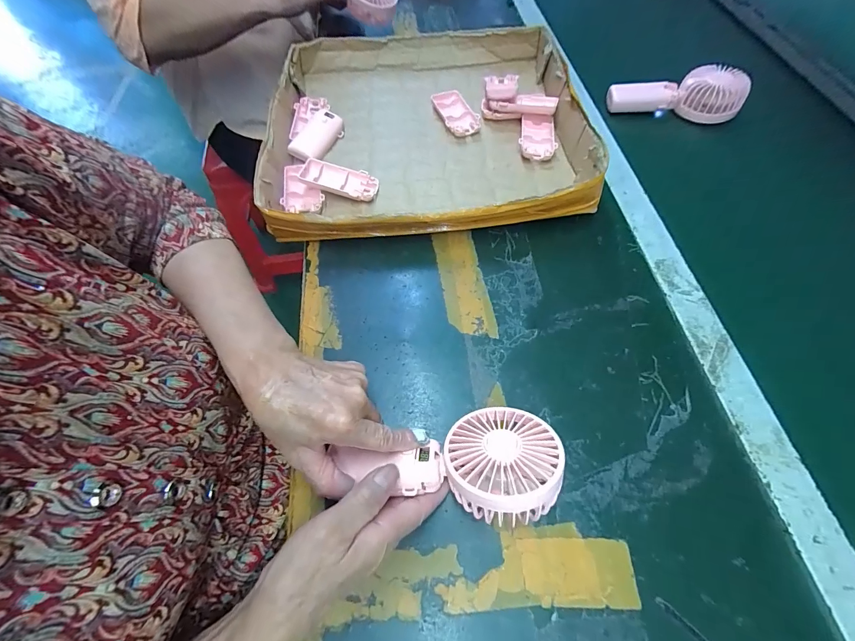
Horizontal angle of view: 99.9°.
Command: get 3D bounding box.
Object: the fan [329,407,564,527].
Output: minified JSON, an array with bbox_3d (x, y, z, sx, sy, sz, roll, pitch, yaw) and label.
[{"bbox_3d":[0.015,0.109,0.265,0.163,0.045,0.079,-9,62,-3],"label":"fan"}]

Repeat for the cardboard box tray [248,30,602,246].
[{"bbox_3d":[-0.004,-0.272,0.497,0.392,0.060,0.384,-5,61,-1],"label":"cardboard box tray"}]

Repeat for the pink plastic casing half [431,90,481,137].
[{"bbox_3d":[0.042,-0.311,0.538,0.049,0.011,0.098,-28,64,-13],"label":"pink plastic casing half"}]

